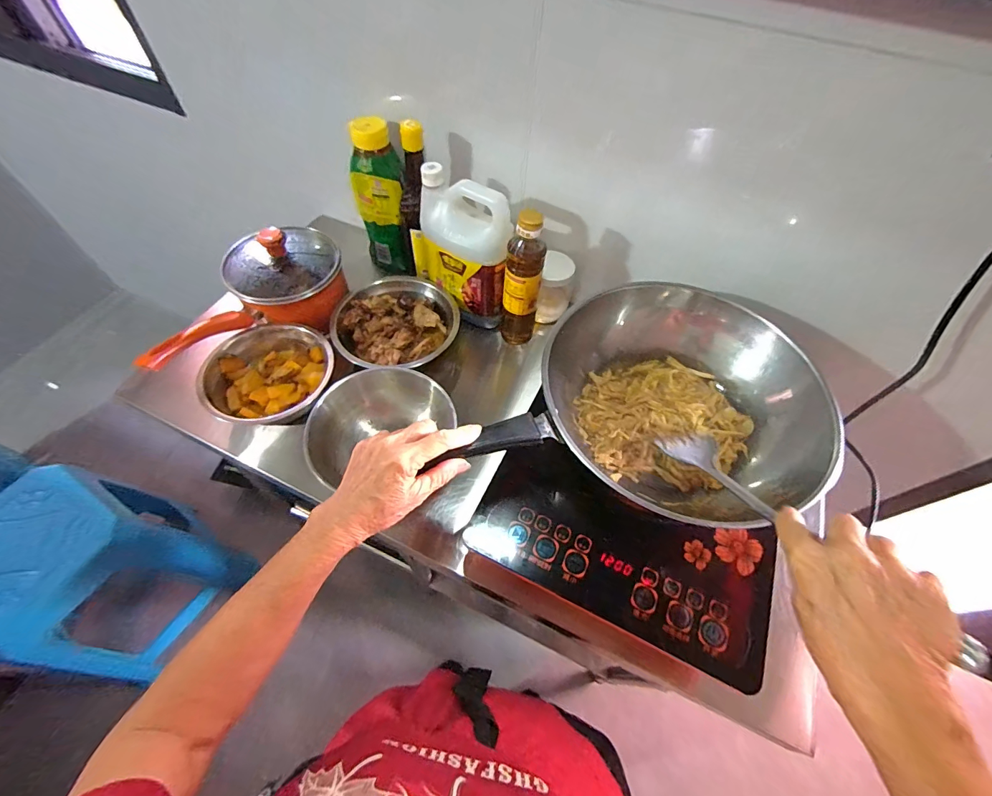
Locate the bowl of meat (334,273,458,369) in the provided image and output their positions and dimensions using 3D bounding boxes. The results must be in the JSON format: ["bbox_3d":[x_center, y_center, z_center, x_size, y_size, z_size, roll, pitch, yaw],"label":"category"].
[{"bbox_3d":[-0.156,-0.117,0.668,0.190,0.056,0.182,12,59,5],"label":"bowl of meat"}]

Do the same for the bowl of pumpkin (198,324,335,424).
[{"bbox_3d":[-0.324,-0.037,0.598,0.178,0.062,0.169,16,59,7],"label":"bowl of pumpkin"}]

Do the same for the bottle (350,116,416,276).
[{"bbox_3d":[-0.190,-0.318,0.705,0.078,0.236,0.089,-14,60,-11],"label":"bottle"}]

